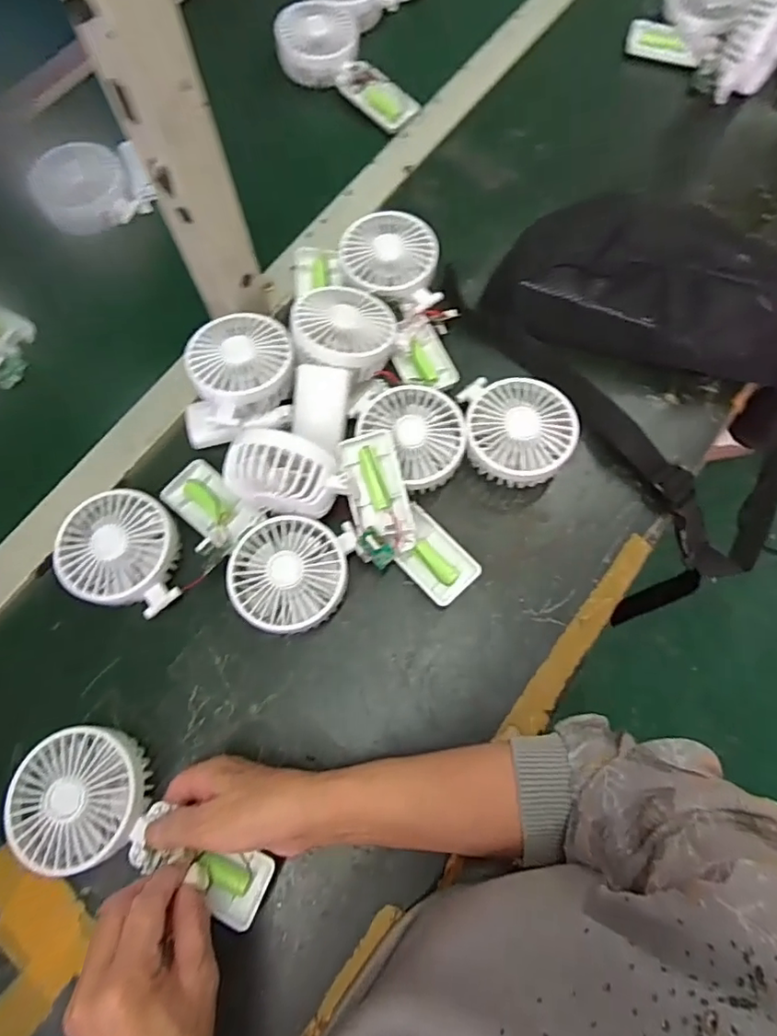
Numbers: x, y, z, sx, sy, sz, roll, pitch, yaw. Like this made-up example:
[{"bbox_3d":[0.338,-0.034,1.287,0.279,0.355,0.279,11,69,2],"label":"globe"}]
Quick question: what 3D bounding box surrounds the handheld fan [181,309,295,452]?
[{"bbox_3d":[-0.129,-0.121,0.490,0.095,0.053,0.101,-1,72,2],"label":"handheld fan"}]

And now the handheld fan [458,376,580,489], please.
[{"bbox_3d":[0.107,-0.072,0.476,0.090,0.045,0.097,-5,72,0],"label":"handheld fan"}]

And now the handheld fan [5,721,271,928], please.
[{"bbox_3d":[-0.167,0.212,0.385,0.185,0.039,0.085,24,74,7],"label":"handheld fan"}]

